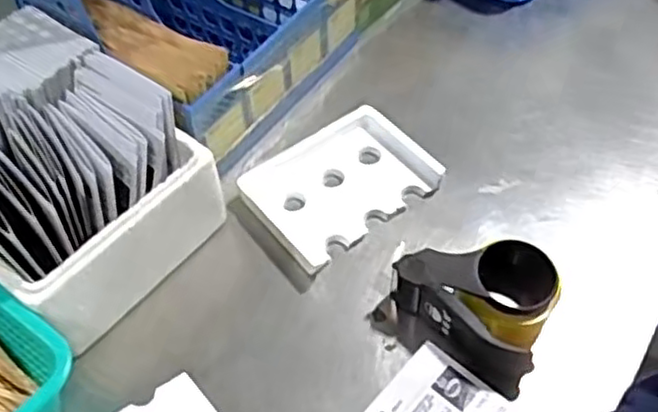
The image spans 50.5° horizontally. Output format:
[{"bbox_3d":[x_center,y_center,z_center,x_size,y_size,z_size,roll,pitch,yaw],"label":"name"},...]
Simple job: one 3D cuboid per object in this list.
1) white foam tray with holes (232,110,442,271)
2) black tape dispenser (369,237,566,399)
[{"bbox_3d":[0.011,-0.028,0.811,0.197,0.032,0.145,-34,59,-23],"label":"white foam tray with holes"},{"bbox_3d":[0.139,0.089,0.697,0.159,0.070,0.142,24,56,18],"label":"black tape dispenser"}]

